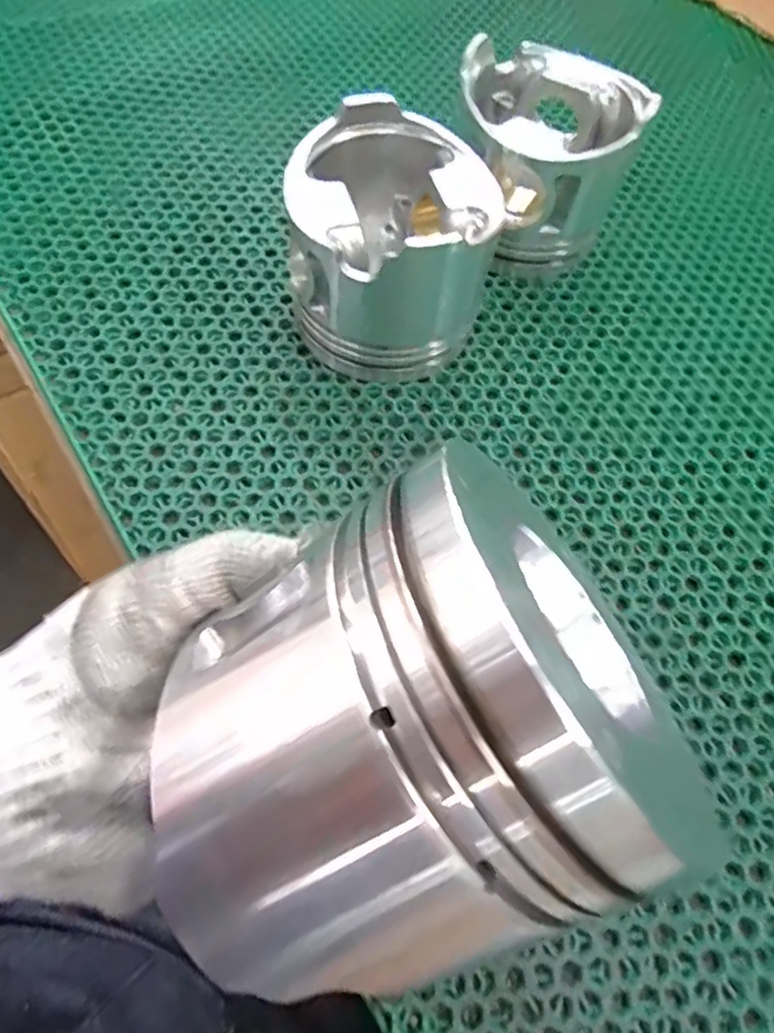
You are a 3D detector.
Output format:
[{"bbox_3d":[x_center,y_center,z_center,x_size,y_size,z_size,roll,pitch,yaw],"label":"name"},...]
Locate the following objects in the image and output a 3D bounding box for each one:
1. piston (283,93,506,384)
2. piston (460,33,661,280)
[{"bbox_3d":[0.001,-0.146,0.357,0.107,0.096,0.112,-7,65,-8],"label":"piston"},{"bbox_3d":[0.095,-0.228,0.406,0.100,0.099,0.106,1,65,-3],"label":"piston"}]

